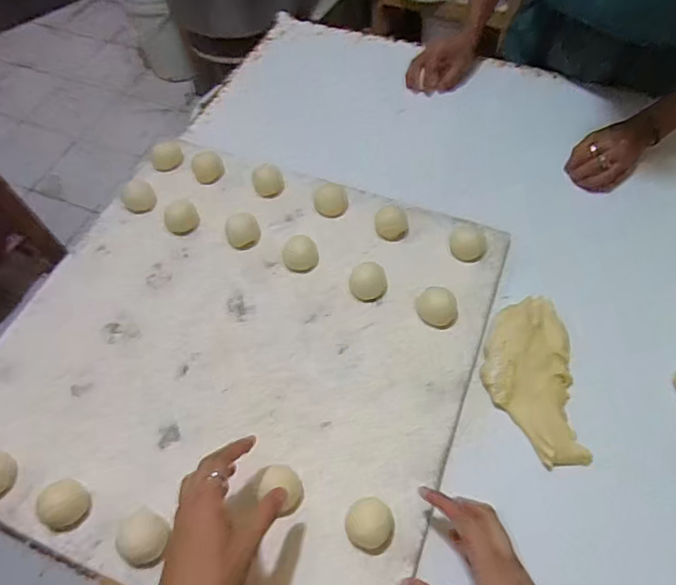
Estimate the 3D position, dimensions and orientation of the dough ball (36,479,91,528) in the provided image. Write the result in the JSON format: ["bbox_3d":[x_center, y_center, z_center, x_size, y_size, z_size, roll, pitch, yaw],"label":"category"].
[{"bbox_3d":[-0.282,0.217,0.515,0.042,0.033,0.043,17,59,14],"label":"dough ball"}]

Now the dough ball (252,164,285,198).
[{"bbox_3d":[-0.106,-0.170,0.758,0.045,0.034,0.046,-1,56,2],"label":"dough ball"}]

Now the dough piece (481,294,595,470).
[{"bbox_3d":[0.227,0.097,0.594,0.102,0.029,0.200,1,56,3],"label":"dough piece"}]

